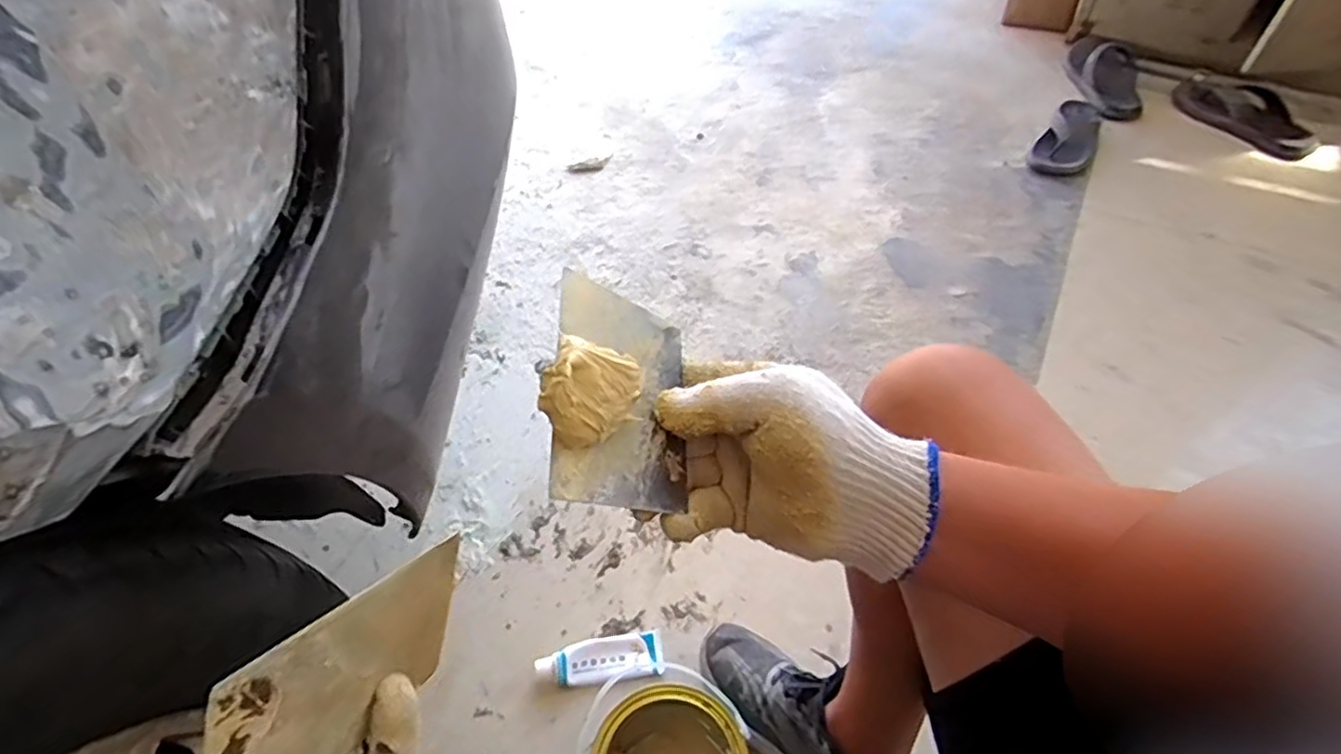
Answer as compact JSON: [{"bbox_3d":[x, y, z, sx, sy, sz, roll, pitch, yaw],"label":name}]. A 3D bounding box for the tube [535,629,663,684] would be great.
[{"bbox_3d":[-0.084,0.354,0.846,0.149,0.032,0.056,-11,53,-6],"label":"tube"}]

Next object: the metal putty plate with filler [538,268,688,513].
[{"bbox_3d":[-0.027,-0.003,0.343,0.097,0.043,0.130,18,55,-23],"label":"metal putty plate with filler"}]

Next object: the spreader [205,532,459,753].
[{"bbox_3d":[-0.143,0.135,0.312,0.007,0.080,0.155,13,10,12],"label":"spreader"}]

